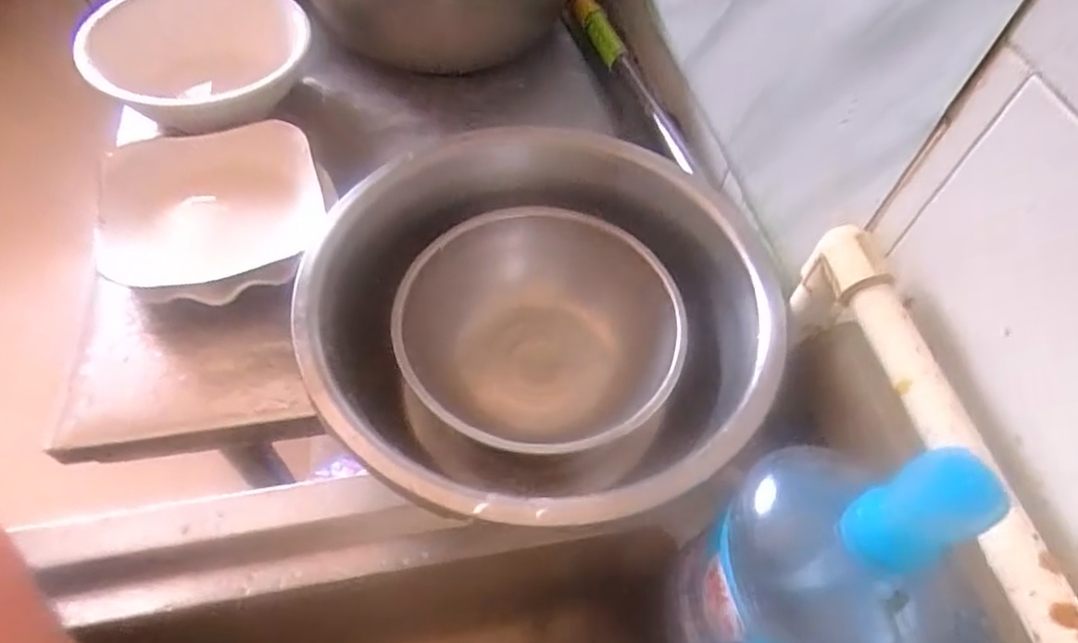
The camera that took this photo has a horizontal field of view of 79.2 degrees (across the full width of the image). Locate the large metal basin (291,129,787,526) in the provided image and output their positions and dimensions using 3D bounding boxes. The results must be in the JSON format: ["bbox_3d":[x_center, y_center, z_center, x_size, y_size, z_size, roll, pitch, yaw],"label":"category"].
[{"bbox_3d":[-0.011,0.006,0.508,0.318,0.146,0.339,2,57,-3],"label":"large metal basin"}]

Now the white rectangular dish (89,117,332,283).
[{"bbox_3d":[-0.321,-0.115,0.632,0.217,0.034,0.140,-10,90,-1],"label":"white rectangular dish"}]

